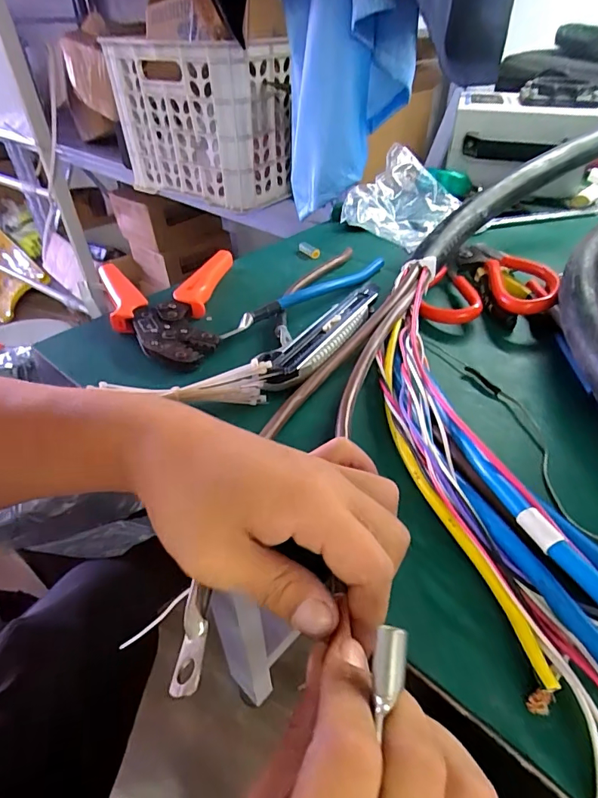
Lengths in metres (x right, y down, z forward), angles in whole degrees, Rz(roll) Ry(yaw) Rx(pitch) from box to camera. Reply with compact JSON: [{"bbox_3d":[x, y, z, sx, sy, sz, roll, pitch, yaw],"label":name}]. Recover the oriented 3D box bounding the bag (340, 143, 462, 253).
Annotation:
[{"bbox_3d":[0.125,-0.238,0.556,0.090,0.075,0.147,30,49,32],"label":"bag"}]

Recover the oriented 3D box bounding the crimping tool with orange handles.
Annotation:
[{"bbox_3d":[-0.112,-0.085,0.417,0.119,0.021,0.163,-10,41,-11],"label":"crimping tool with orange handles"}]

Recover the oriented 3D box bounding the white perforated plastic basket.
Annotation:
[{"bbox_3d":[-0.197,-0.551,0.928,0.335,0.252,0.216,23,45,26],"label":"white perforated plastic basket"}]

